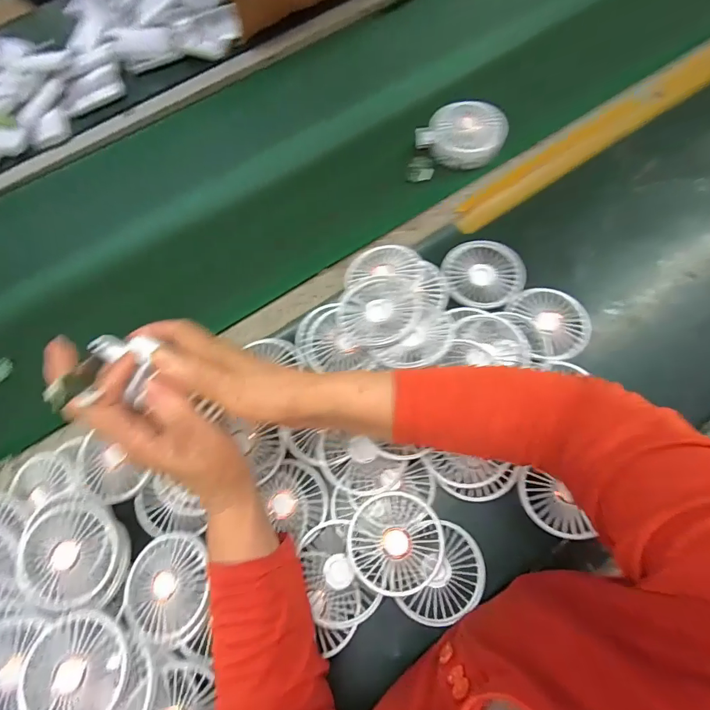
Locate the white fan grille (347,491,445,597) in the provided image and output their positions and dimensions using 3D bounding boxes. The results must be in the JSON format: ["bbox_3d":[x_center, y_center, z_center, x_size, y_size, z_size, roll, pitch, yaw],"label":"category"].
[{"bbox_3d":[0.038,0.177,0.396,0.086,0.021,0.085,0,71,1],"label":"white fan grille"}]

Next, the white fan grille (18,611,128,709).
[{"bbox_3d":[-0.241,0.272,0.354,0.086,0.014,0.090,-2,68,4],"label":"white fan grille"}]

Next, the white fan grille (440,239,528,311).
[{"bbox_3d":[0.154,-0.099,0.506,0.095,0.013,0.090,-5,68,3],"label":"white fan grille"}]

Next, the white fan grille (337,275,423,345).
[{"bbox_3d":[0.028,-0.052,0.467,0.090,0.015,0.086,-5,59,11],"label":"white fan grille"}]

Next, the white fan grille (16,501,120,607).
[{"bbox_3d":[-0.275,0.185,0.394,0.094,0.013,0.082,26,73,15],"label":"white fan grille"}]

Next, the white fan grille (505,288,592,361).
[{"bbox_3d":[0.219,-0.039,0.468,0.085,0.022,0.088,-2,68,4],"label":"white fan grille"}]

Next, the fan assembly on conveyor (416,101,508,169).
[{"bbox_3d":[0.144,-0.296,0.574,0.116,0.034,0.079,2,97,10],"label":"fan assembly on conveyor"}]

